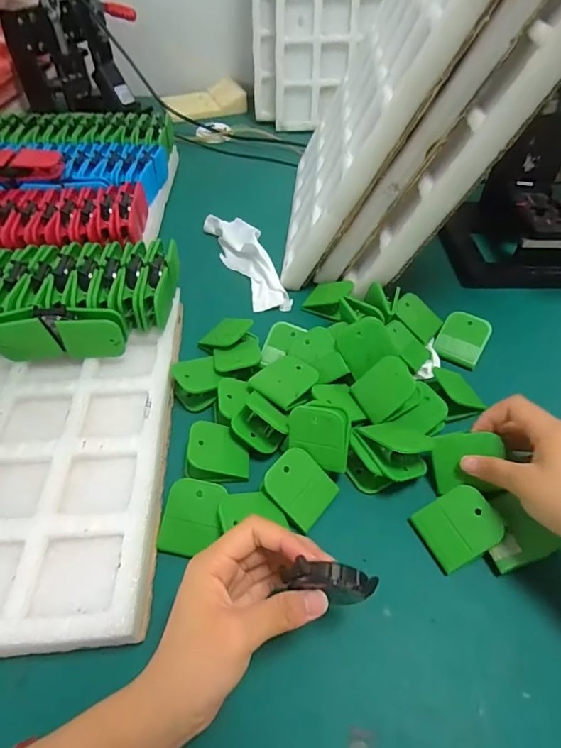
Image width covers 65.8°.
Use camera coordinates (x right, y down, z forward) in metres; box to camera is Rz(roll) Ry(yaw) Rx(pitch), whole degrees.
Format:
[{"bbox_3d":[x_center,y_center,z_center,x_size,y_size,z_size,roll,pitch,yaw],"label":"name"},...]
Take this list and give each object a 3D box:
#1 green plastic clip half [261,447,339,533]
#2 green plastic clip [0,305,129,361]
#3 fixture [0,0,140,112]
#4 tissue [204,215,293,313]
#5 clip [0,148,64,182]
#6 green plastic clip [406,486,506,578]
[{"bbox_3d":[0.016,0.091,0.350,0.055,0.005,0.047,46,66,-2],"label":"green plastic clip half"},{"bbox_3d":[-0.208,-0.037,0.410,0.118,0.054,0.022,-6,49,-4],"label":"green plastic clip"},{"bbox_3d":[-0.382,-0.597,0.811,0.217,0.184,0.121,-20,52,-16],"label":"fixture"},{"bbox_3d":[-0.042,-0.154,0.570,0.058,0.022,0.205,-19,52,-15],"label":"tissue"},{"bbox_3d":[-0.354,-0.277,0.569,0.123,0.030,0.033,-9,50,-7],"label":"clip"},{"bbox_3d":[0.134,0.115,0.329,0.057,0.004,0.046,-36,55,5],"label":"green plastic clip"}]

